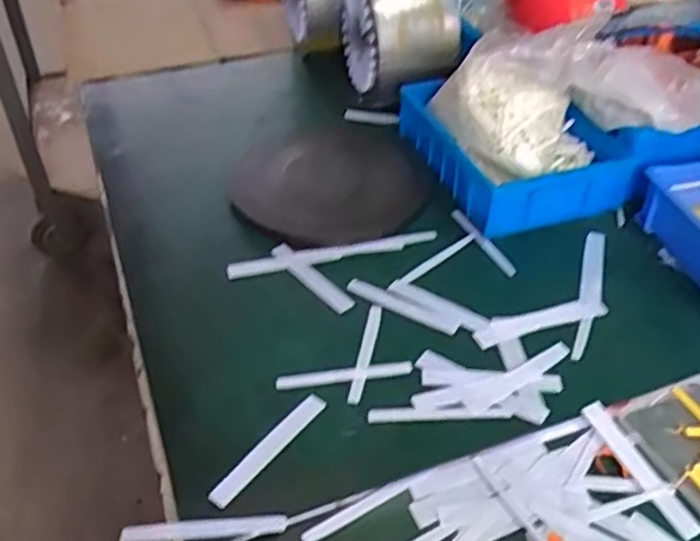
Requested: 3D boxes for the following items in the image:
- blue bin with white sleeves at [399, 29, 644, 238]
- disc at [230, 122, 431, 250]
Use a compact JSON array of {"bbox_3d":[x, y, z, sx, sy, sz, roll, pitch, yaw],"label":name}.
[{"bbox_3d":[0.159,-0.147,0.644,0.153,0.125,0.189,-13,44,-15],"label":"blue bin with white sleeves"},{"bbox_3d":[-0.011,-0.092,0.665,0.198,0.015,0.184,0,42,0],"label":"disc"}]

